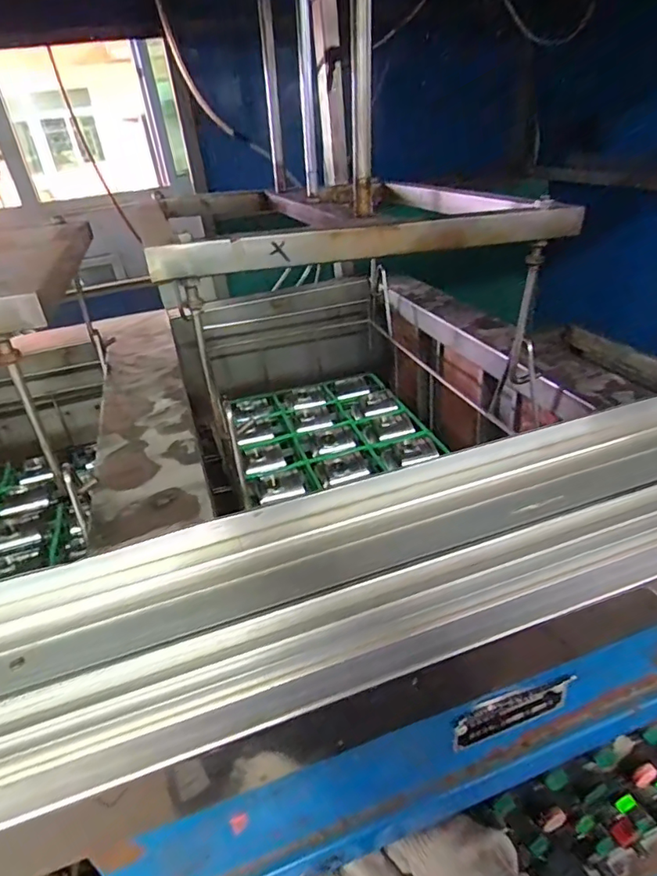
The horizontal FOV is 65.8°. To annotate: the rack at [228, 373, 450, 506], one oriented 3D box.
[{"bbox_3d":[-0.005,-0.020,1.277,0.479,0.092,0.428,-14,32,-12],"label":"rack"}]

